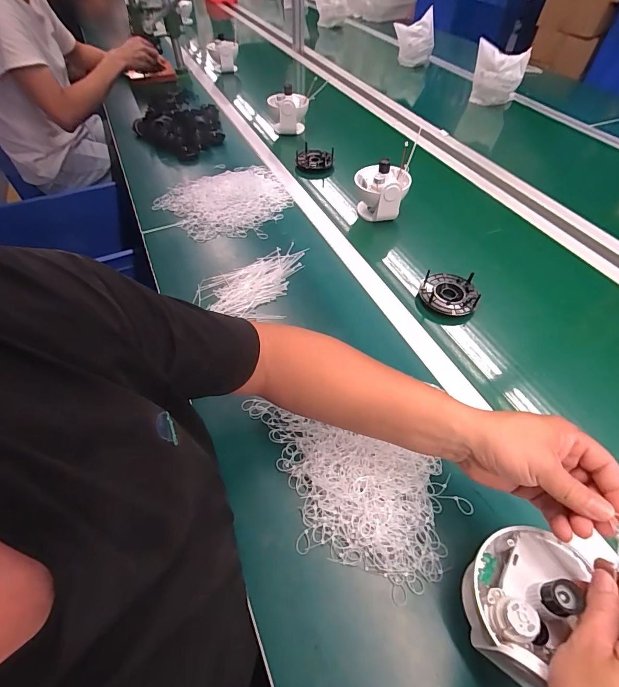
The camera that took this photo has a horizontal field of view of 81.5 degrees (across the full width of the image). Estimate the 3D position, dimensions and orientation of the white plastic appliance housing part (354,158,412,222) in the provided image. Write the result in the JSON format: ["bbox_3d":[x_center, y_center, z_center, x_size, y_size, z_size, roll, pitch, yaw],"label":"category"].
[{"bbox_3d":[0.161,-0.336,0.792,0.116,0.108,0.105,-2,52,2],"label":"white plastic appliance housing part"}]

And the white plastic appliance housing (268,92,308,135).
[{"bbox_3d":[-0.058,-0.685,1.088,0.117,0.130,0.088,-4,51,0],"label":"white plastic appliance housing"}]

